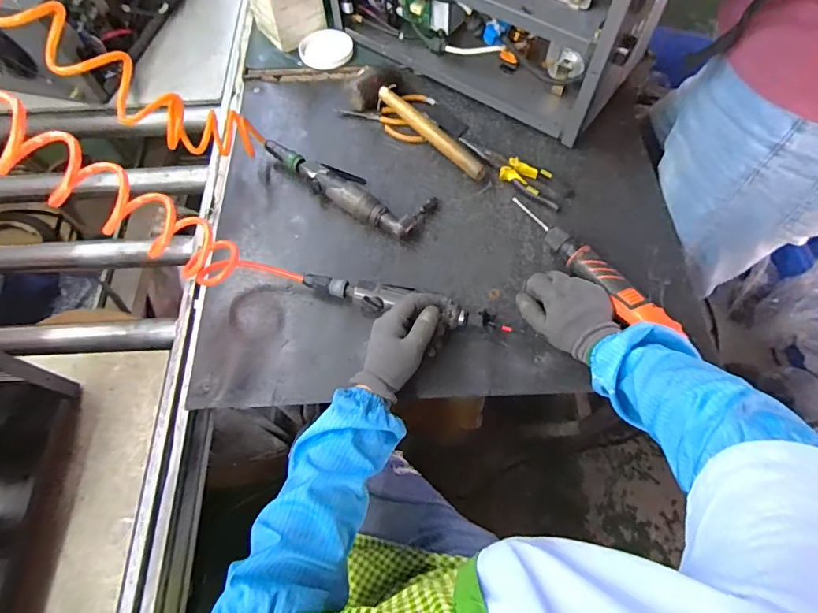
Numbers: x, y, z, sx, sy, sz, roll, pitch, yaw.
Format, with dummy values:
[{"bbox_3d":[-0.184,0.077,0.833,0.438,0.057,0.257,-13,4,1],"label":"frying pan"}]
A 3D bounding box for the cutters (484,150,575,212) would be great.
[{"bbox_3d":[0.185,-0.209,0.718,0.154,0.018,0.053,35,71,16],"label":"cutters"}]

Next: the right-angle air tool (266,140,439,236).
[{"bbox_3d":[-0.109,-0.191,0.712,0.296,0.038,0.089,25,68,13],"label":"right-angle air tool"}]

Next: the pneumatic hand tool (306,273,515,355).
[{"bbox_3d":[-0.008,-0.002,0.618,0.288,0.046,0.044,13,66,7],"label":"pneumatic hand tool"}]

